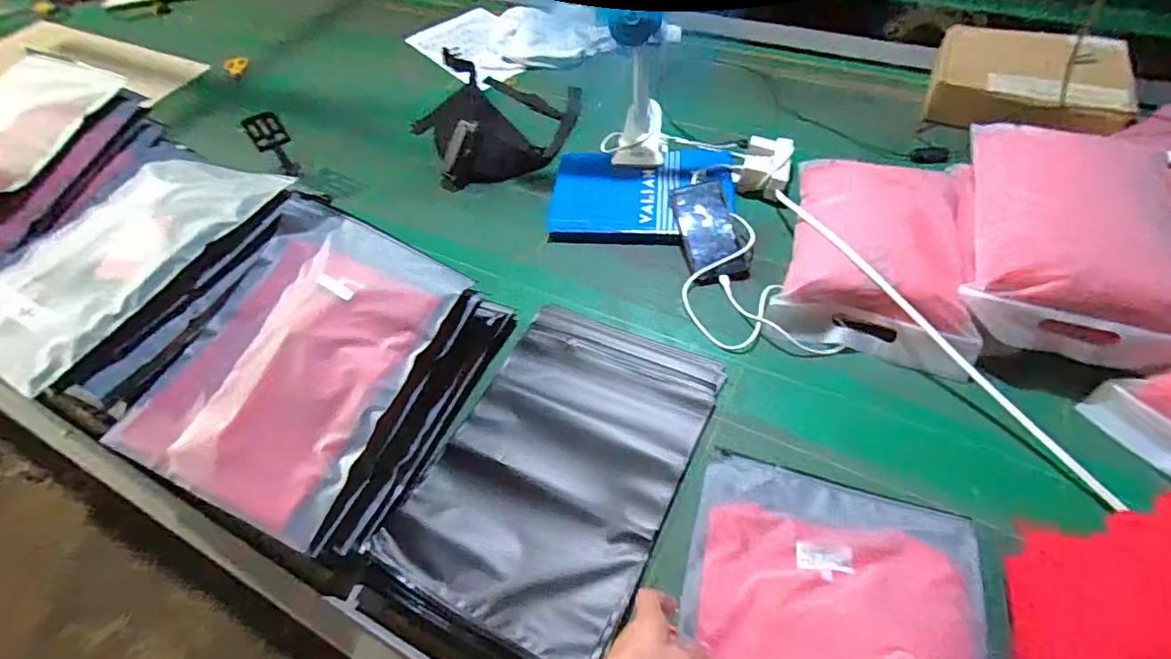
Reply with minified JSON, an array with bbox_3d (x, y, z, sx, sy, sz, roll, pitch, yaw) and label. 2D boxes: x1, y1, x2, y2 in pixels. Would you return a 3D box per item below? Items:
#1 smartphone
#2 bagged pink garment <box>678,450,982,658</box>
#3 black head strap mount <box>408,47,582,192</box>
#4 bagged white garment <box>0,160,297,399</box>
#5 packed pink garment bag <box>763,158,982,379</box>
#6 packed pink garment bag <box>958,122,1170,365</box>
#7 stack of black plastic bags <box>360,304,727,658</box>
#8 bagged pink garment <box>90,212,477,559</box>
[{"bbox_3d":[0.183,-0.143,0.786,0.079,0.016,0.166,-10,67,-2],"label":"smartphone"},{"bbox_3d":[0.199,0.256,0.461,0.238,0.055,0.334,-1,31,31],"label":"bagged pink garment"},{"bbox_3d":[-0.176,-0.452,1.003,0.315,0.066,0.412,-15,55,-5],"label":"black head strap mount"},{"bbox_3d":[-0.518,-0.097,0.592,0.197,0.037,0.320,23,60,20],"label":"bagged white garment"},{"bbox_3d":[0.398,-0.113,0.717,0.238,0.081,0.311,15,58,16],"label":"packed pink garment bag"},{"bbox_3d":[0.587,-0.119,0.642,0.225,0.097,0.303,10,57,12],"label":"packed pink garment bag"},{"bbox_3d":[-0.029,0.149,0.611,0.267,0.040,0.397,21,59,19],"label":"stack of black plastic bags"},{"bbox_3d":[-0.312,0.024,0.589,0.245,0.061,0.333,18,59,17],"label":"bagged pink garment"}]

